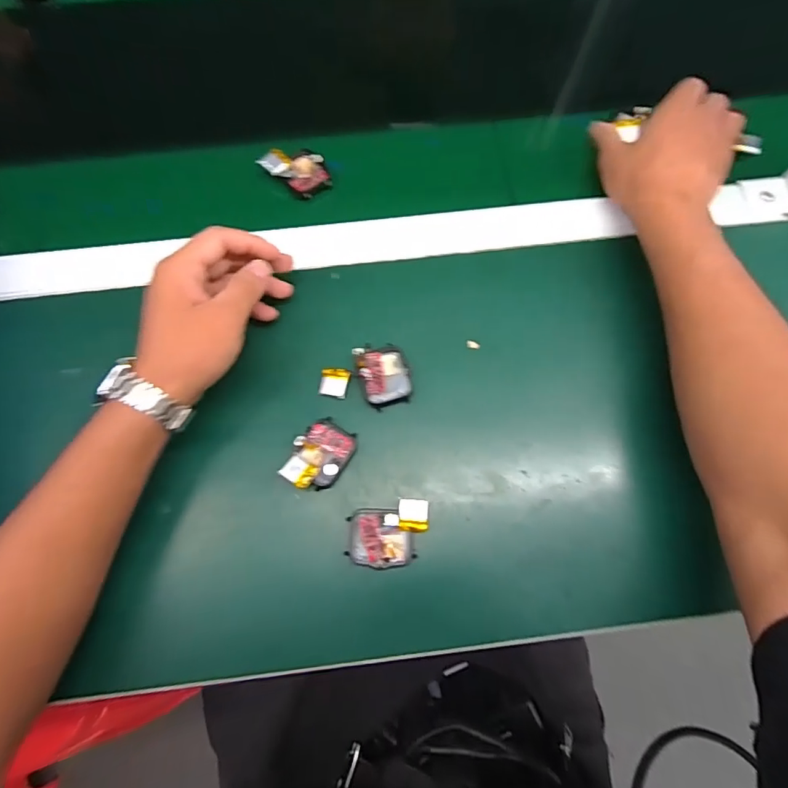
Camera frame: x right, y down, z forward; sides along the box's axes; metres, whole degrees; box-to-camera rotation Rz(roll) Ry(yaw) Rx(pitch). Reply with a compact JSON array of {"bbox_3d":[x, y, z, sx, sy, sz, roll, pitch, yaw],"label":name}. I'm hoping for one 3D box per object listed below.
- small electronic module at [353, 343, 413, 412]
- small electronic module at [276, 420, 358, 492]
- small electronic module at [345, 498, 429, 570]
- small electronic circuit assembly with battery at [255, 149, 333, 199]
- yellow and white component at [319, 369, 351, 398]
[{"bbox_3d":[-0.007,-0.016,0.355,0.038,0.019,0.046,-18,75,-5],"label":"small electronic module"},{"bbox_3d":[-0.053,0.045,0.337,0.037,0.019,0.051,32,76,8],"label":"small electronic module"},{"bbox_3d":[-0.004,0.097,0.325,0.054,0.015,0.044,-1,74,-1],"label":"small electronic module"},{"bbox_3d":[-0.083,-0.200,0.414,0.057,0.016,0.044,34,77,9],"label":"small electronic circuit assembly with battery"},{"bbox_3d":[-0.045,-0.008,0.357,0.022,0.010,0.021,11,74,3],"label":"yellow and white component"}]

